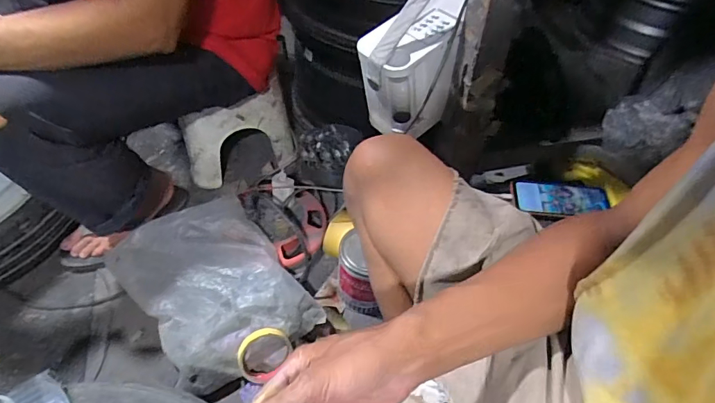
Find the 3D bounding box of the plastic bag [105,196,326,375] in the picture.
[{"bbox_3d":[-0.244,0.146,0.768,0.228,0.151,0.304,-35,59,-30],"label":"plastic bag"}]

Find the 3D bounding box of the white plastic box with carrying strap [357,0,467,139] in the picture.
[{"bbox_3d":[0.109,-0.229,0.681,0.183,0.285,0.100,25,20,-38],"label":"white plastic box with carrying strap"}]

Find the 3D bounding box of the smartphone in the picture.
[{"bbox_3d":[0.349,-0.005,0.767,0.157,0.015,0.079,2,48,-2],"label":"smartphone"}]

